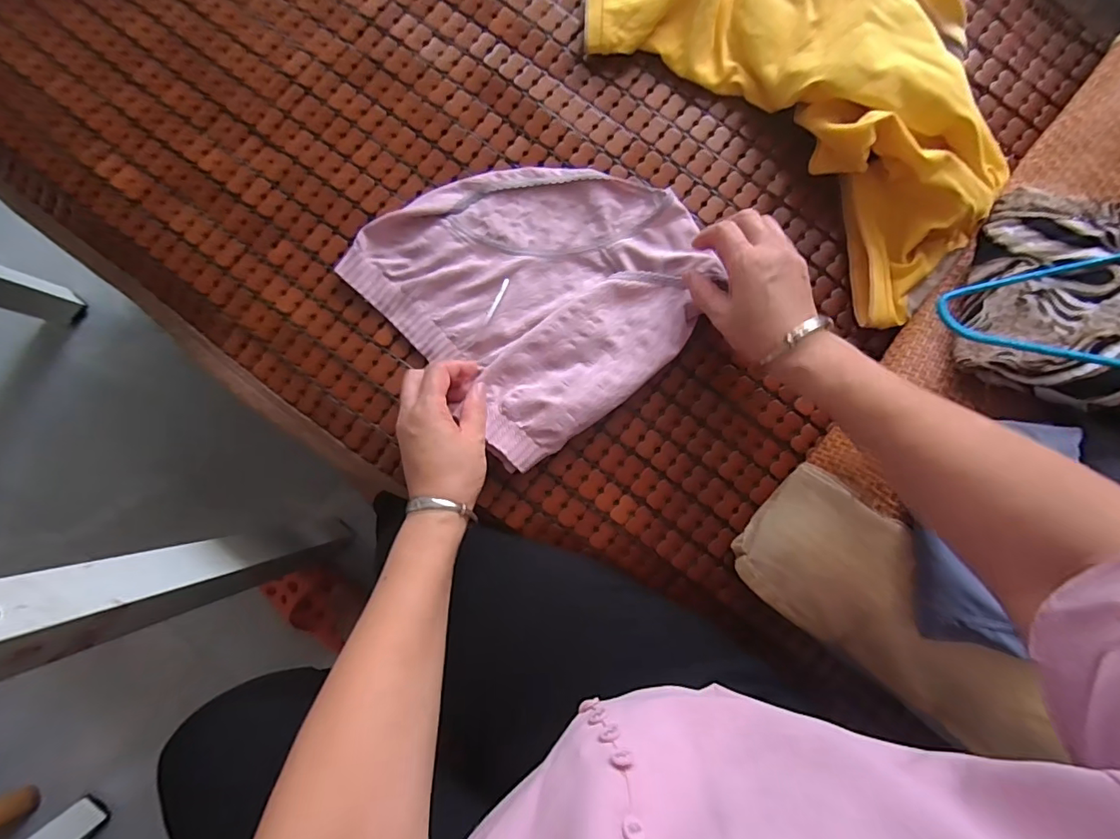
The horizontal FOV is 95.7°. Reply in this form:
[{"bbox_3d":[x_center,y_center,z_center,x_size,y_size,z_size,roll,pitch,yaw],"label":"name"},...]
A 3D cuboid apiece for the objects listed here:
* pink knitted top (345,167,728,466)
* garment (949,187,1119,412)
[{"bbox_3d":[-0.014,-0.125,0.447,0.257,0.026,0.251,-39,88,-4],"label":"pink knitted top"},{"bbox_3d":[0.382,-0.084,0.365,0.150,0.028,0.143,24,88,22],"label":"garment"}]

